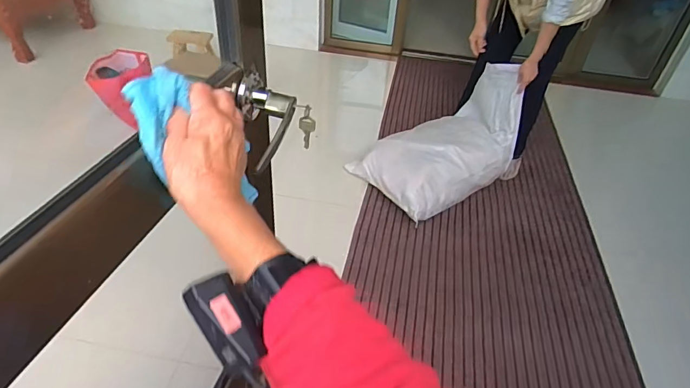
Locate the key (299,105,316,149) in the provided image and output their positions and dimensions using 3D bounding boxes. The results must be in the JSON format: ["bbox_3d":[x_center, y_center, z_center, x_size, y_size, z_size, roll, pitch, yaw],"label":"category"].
[{"bbox_3d":[-0.051,-0.090,0.577,0.021,0.063,0.010,-2,41,-6],"label":"key"}]

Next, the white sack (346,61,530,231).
[{"bbox_3d":[0.429,-0.265,1.911,0.655,0.492,0.468,-24,47,-28],"label":"white sack"}]

